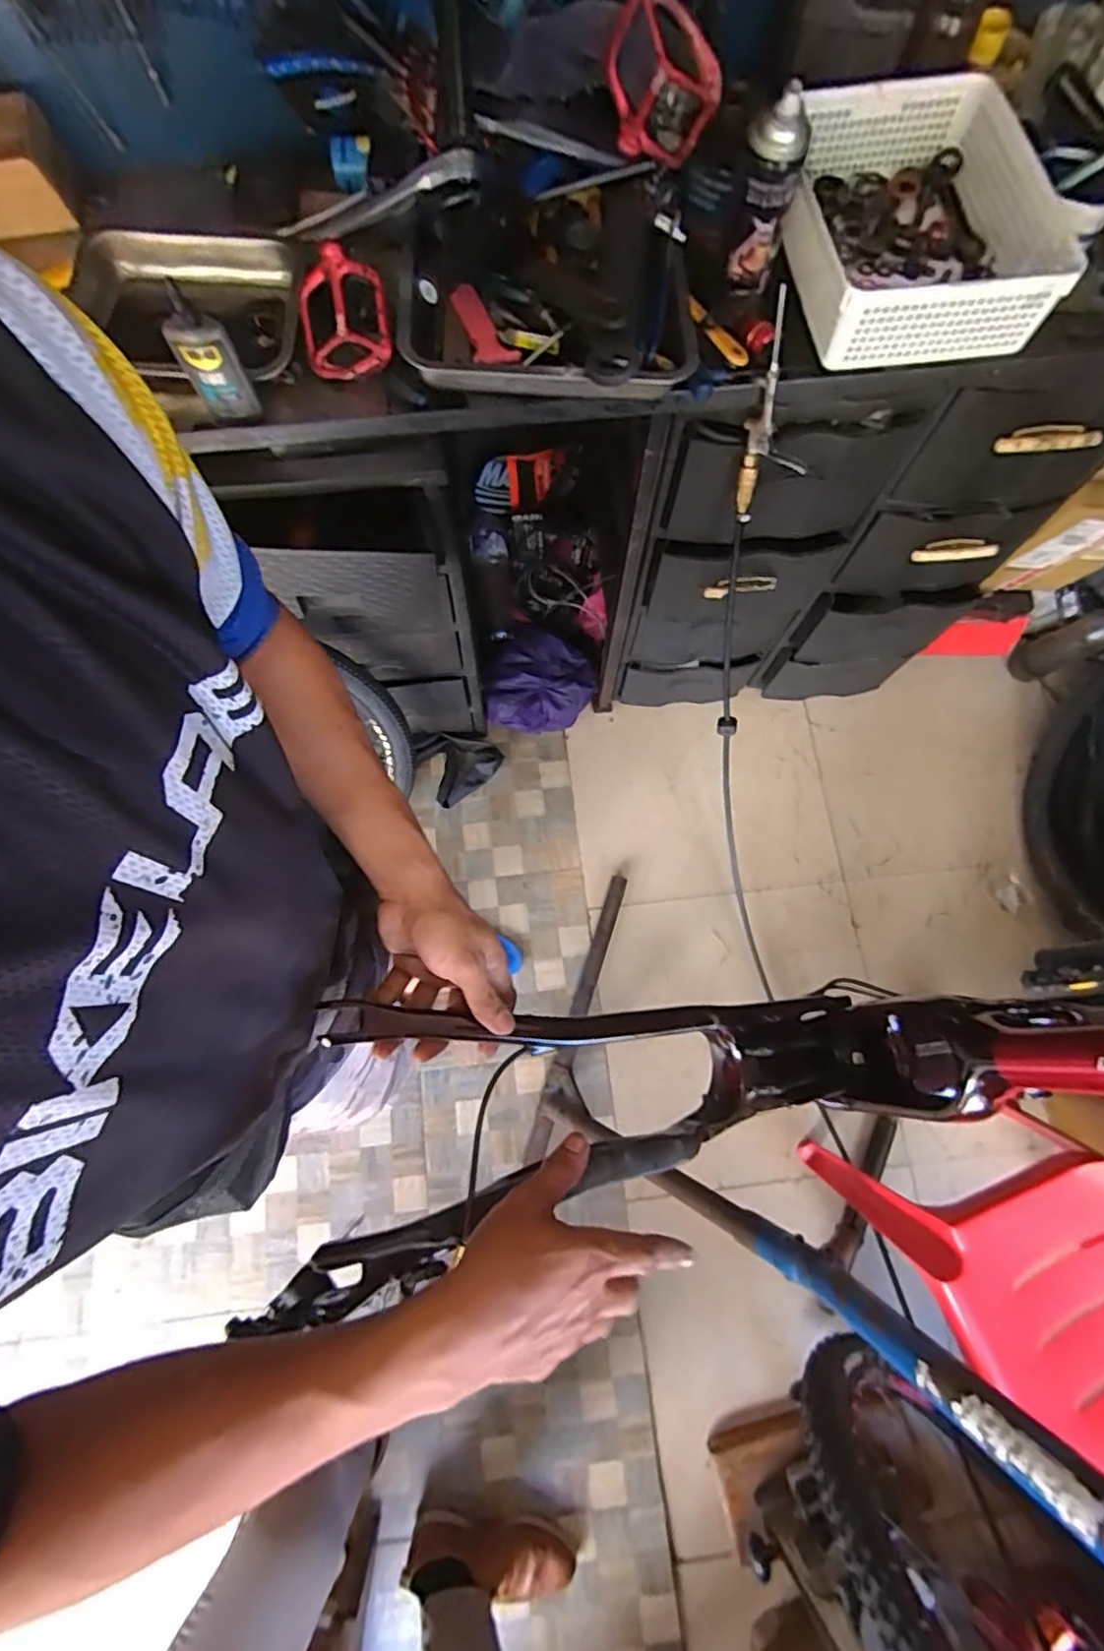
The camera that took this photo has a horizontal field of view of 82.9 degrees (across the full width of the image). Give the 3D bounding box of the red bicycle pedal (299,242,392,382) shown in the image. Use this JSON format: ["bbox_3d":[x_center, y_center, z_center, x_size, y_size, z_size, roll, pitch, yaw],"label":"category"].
[{"bbox_3d":[-0.226,-0.554,0.678,0.109,0.110,0.014,1,31,22],"label":"red bicycle pedal"}]

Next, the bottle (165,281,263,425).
[{"bbox_3d":[-0.348,-0.470,0.635,0.053,0.116,0.033,-29,78,-7],"label":"bottle"}]

